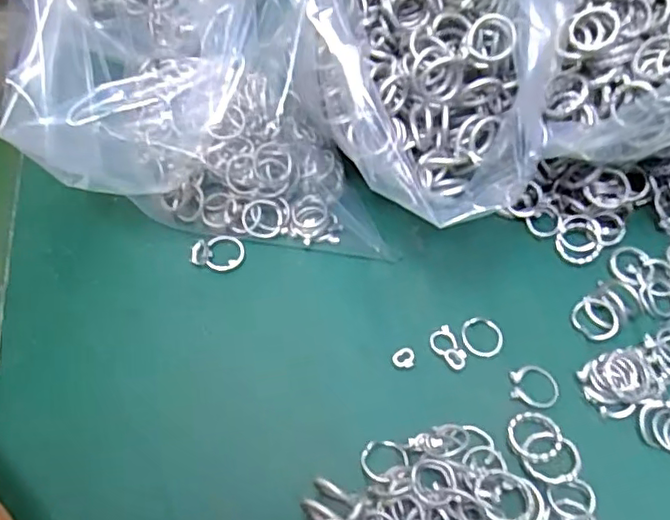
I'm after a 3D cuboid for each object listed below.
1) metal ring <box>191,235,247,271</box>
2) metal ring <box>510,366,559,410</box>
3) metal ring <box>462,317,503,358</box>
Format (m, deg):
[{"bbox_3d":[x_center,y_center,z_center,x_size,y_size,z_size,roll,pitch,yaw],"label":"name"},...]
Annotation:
[{"bbox_3d":[-0.064,-0.004,0.335,0.029,0.004,0.021,-4,58,-2],"label":"metal ring"},{"bbox_3d":[0.097,0.060,0.294,0.023,0.004,0.020,4,58,3],"label":"metal ring"},{"bbox_3d":[0.075,0.039,0.308,0.021,0.004,0.021,0,58,0],"label":"metal ring"}]

